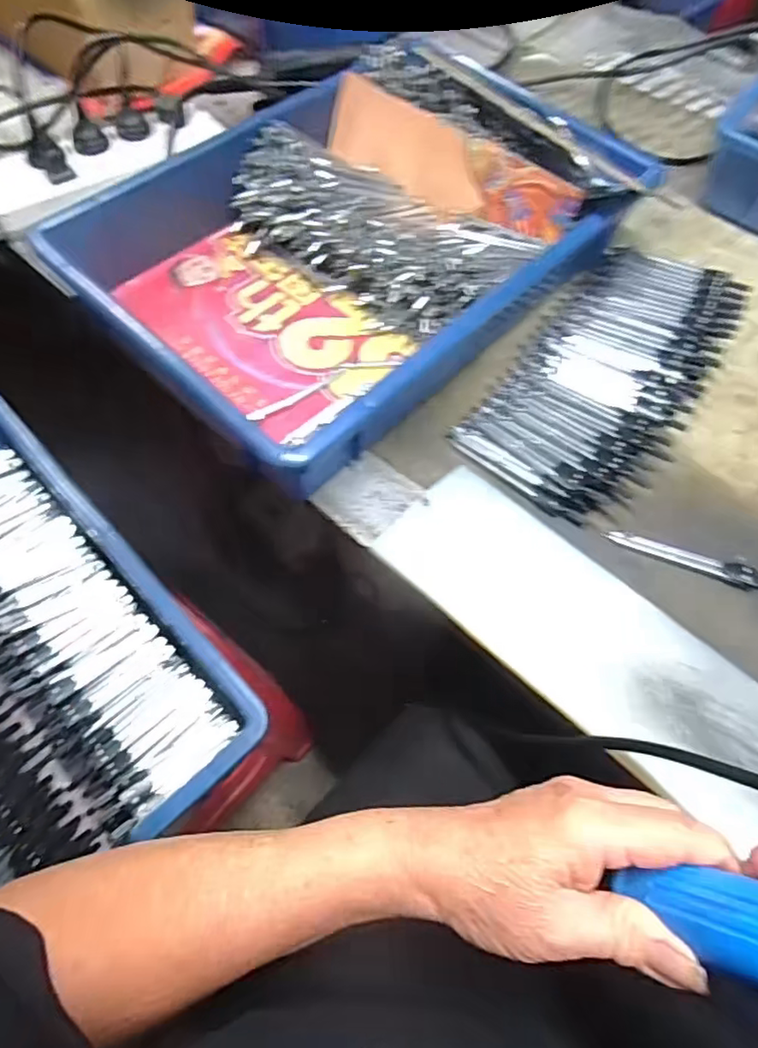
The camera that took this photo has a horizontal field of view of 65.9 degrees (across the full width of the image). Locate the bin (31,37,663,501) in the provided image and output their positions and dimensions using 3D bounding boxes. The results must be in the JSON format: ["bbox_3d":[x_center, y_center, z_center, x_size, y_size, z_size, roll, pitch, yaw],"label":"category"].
[{"bbox_3d":[-0.013,-0.238,0.473,0.291,0.083,0.419,41,68,17],"label":"bin"}]

